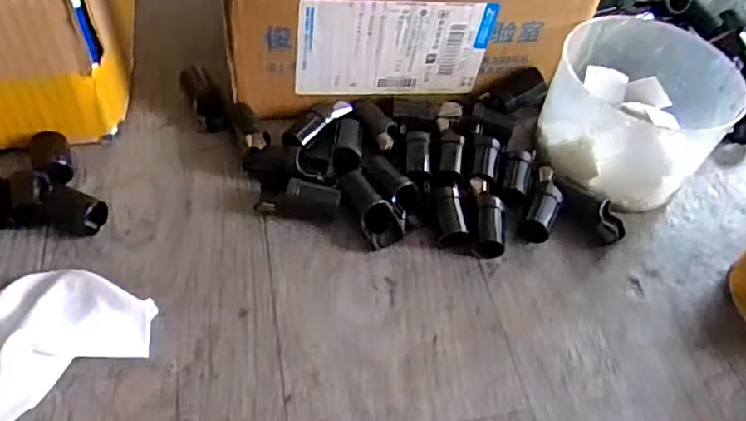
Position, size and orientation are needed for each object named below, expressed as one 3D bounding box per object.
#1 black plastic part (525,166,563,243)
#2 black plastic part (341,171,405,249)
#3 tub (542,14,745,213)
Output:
[{"bbox_3d":[0.110,-0.002,0.393,0.018,0.020,0.053,19,50,9],"label":"black plastic part"},{"bbox_3d":[-0.003,-0.001,0.382,0.024,0.021,0.054,-22,55,-23],"label":"black plastic part"},{"bbox_3d":[0.178,-0.065,0.419,0.111,0.081,0.115,3,51,-4],"label":"tub"}]

